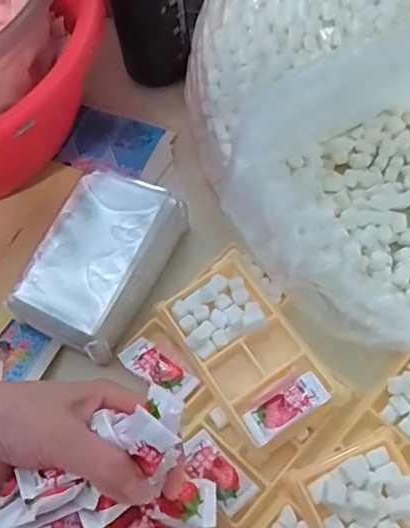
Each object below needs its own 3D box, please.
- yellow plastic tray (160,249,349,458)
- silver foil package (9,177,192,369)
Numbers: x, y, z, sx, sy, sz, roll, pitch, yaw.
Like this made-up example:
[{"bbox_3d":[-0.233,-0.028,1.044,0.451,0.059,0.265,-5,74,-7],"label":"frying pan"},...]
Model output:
[{"bbox_3d":[0.032,0.060,0.406,0.076,0.026,0.137,-32,66,-12],"label":"yellow plastic tray"},{"bbox_3d":[-0.082,-0.004,0.434,0.084,0.046,0.136,22,67,13],"label":"silver foil package"}]

